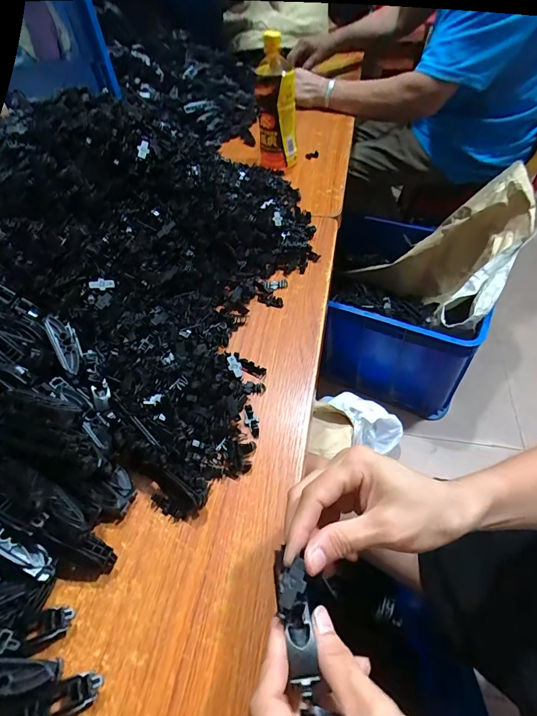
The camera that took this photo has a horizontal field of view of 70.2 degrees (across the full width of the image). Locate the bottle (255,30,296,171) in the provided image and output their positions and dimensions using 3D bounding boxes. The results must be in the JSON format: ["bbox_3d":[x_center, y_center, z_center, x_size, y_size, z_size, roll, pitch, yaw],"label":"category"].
[{"bbox_3d":[0.013,-0.426,0.651,0.063,0.191,0.074,-6,50,1],"label":"bottle"}]

